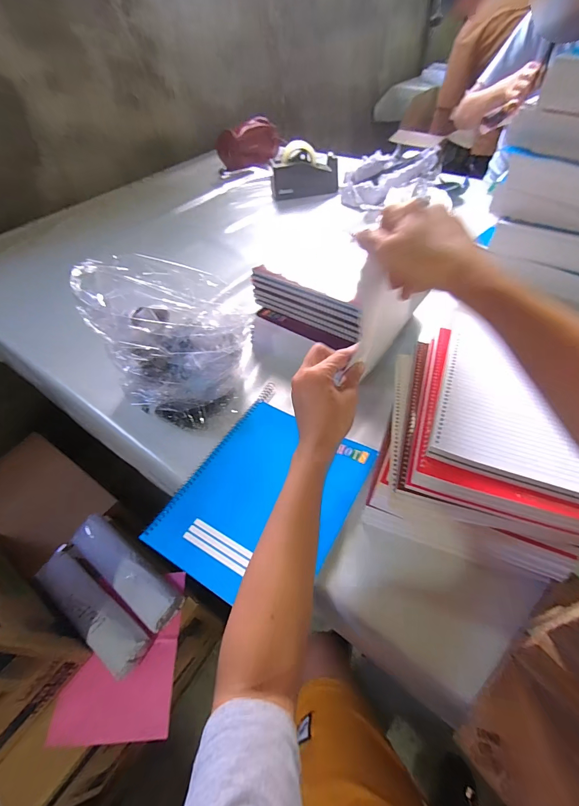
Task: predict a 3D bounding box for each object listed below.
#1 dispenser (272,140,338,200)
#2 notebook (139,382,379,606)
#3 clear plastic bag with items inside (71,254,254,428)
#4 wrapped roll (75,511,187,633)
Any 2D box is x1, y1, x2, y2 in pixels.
[{"bbox_3d":[0.046,-0.685,1.043,0.196,0.117,0.077,-7,50,-1],"label":"dispenser"},{"bbox_3d":[-0.023,0.111,0.458,0.204,0.017,0.262,23,56,22],"label":"notebook"},{"bbox_3d":[-0.156,-0.090,0.506,0.184,0.201,0.172,-29,54,-19],"label":"clear plastic bag with items inside"},{"bbox_3d":[-0.357,0.359,0.766,0.286,0.058,0.081,28,58,25],"label":"wrapped roll"}]

